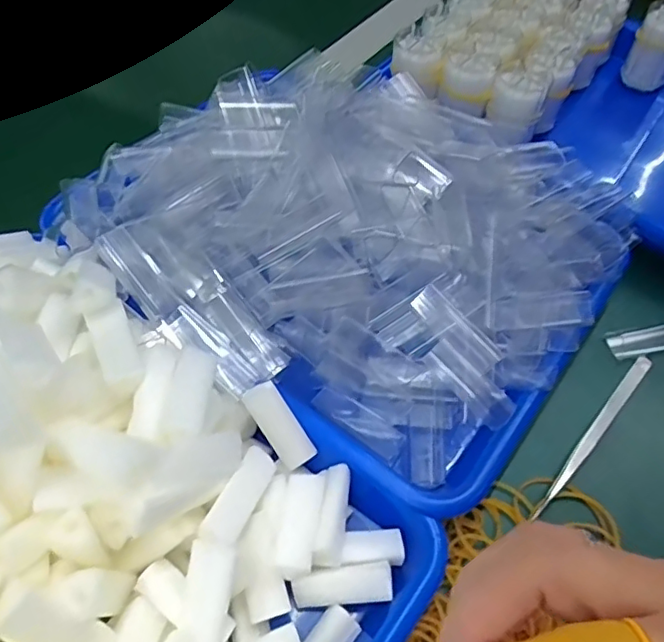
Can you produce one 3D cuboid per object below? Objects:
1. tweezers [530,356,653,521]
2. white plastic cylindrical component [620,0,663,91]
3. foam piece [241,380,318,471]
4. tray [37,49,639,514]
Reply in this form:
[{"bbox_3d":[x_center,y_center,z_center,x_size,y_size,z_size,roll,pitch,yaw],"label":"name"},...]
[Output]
[{"bbox_3d":[0.155,0.063,0.339,0.009,0.013,0.137,38,63,23],"label":"tweezers"},{"bbox_3d":[0.283,-0.240,0.500,0.040,0.064,0.032,30,60,19],"label":"white plastic cylindrical component"},{"bbox_3d":[-0.027,0.053,0.297,0.018,0.007,0.046,-35,96,-22],"label":"foam piece"},{"bbox_3d":[0.012,-0.053,0.368,0.297,0.098,0.246,30,60,19],"label":"tray"}]

